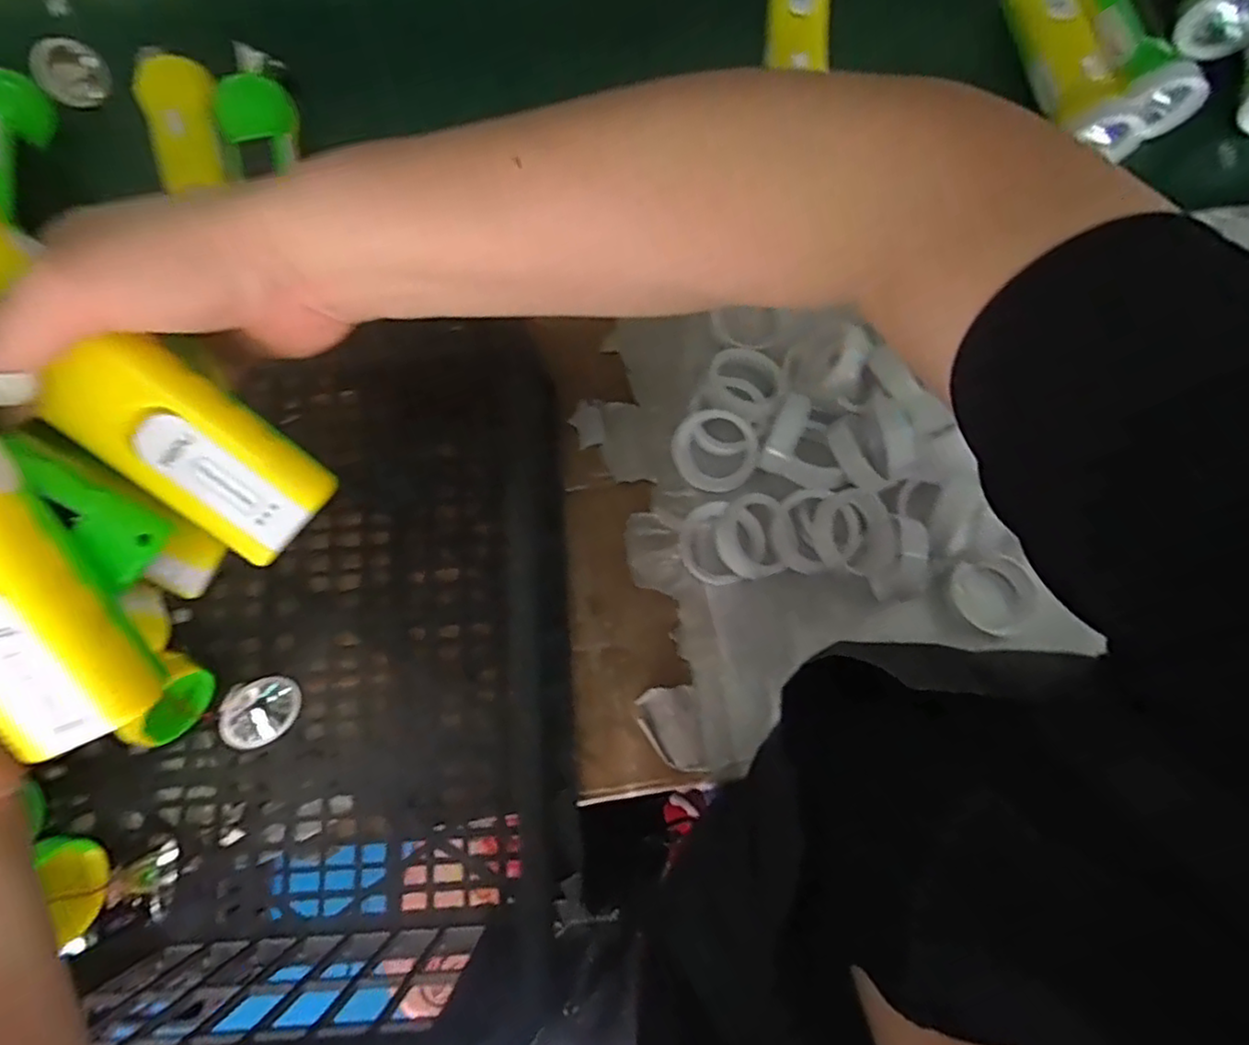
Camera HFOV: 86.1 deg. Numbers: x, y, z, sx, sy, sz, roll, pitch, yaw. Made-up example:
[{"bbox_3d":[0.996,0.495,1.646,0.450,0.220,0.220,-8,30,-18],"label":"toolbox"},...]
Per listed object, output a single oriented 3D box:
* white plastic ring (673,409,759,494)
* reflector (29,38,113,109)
[{"bbox_3d":[0.062,-0.048,0.454,0.054,0.026,0.054,1,94,12],"label":"white plastic ring"},{"bbox_3d":[-0.422,-0.344,0.510,0.020,0.047,0.052,22,79,5],"label":"reflector"}]

